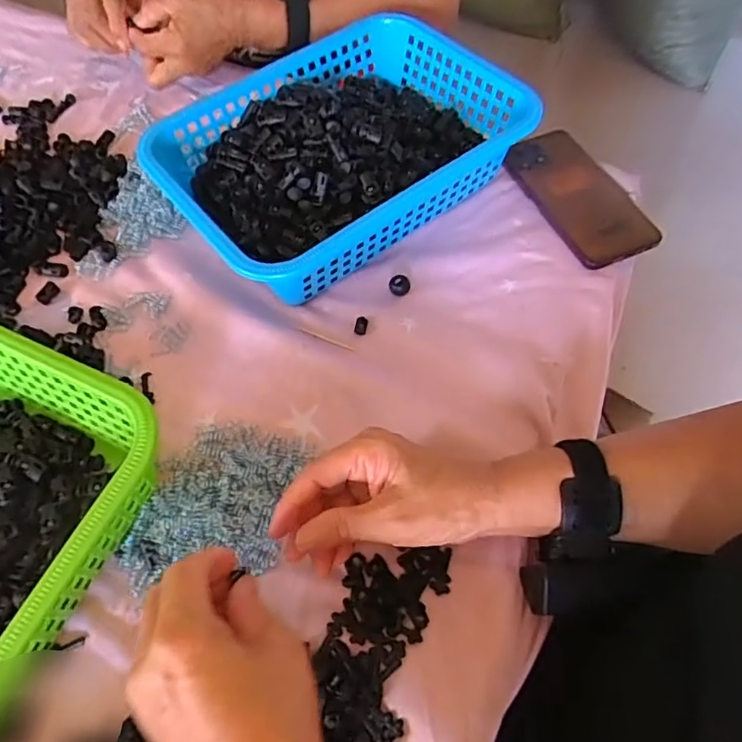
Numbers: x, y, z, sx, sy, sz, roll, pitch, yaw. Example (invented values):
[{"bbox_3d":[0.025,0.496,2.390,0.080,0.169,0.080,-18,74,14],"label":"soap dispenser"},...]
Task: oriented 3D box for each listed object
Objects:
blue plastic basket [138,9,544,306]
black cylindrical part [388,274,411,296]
[{"bbox_3d":[-0.028,-0.191,0.500,0.289,0.078,0.211,-33,65,-16],"label":"blue plastic basket"},{"bbox_3d":[0.024,-0.073,0.473,0.018,0.006,0.018,-1,60,1],"label":"black cylindrical part"}]

